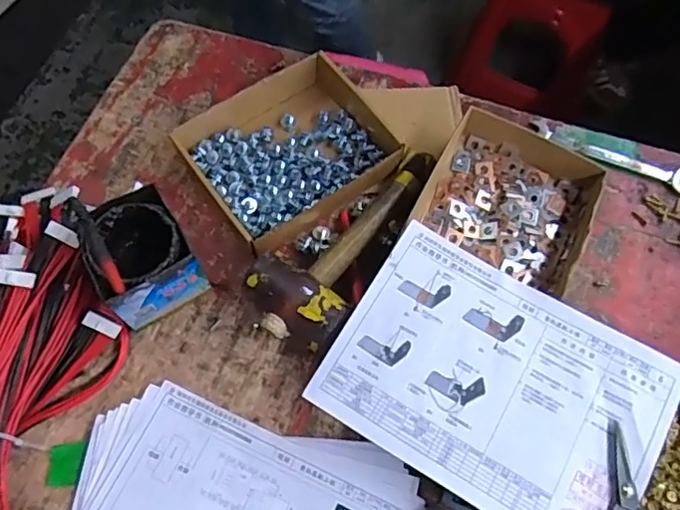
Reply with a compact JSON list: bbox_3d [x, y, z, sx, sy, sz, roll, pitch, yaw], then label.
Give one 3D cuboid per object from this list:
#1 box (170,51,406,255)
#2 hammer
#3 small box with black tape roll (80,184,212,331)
[{"bbox_3d":[-0.059,-0.125,0.672,0.221,0.047,0.181,-34,71,-16],"label":"box"},{"bbox_3d":[-0.001,-0.023,0.629,0.113,0.068,0.267,26,67,10],"label":"hammer"},{"bbox_3d":[-0.200,0.002,0.577,0.092,0.094,0.102,-27,69,-13],"label":"small box with black tape roll"}]

